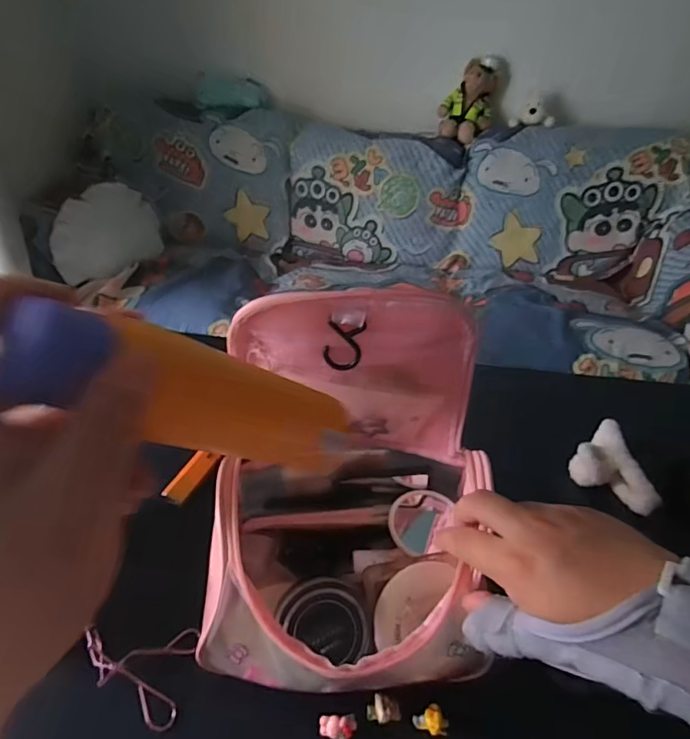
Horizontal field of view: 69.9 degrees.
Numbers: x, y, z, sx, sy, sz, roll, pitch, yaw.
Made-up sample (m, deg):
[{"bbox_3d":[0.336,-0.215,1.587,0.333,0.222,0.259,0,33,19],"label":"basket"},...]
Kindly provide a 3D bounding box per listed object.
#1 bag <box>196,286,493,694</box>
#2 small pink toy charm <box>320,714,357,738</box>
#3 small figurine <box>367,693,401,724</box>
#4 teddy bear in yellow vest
[{"bbox_3d":[0.000,0.085,0.352,0.195,0.228,0.193,5,38,5],"label":"bag"},{"bbox_3d":[-0.005,0.261,0.360,0.026,0.008,0.015,0,38,-1],"label":"small pink toy charm"},{"bbox_3d":[0.029,0.255,0.369,0.024,0.009,0.018,12,39,14],"label":"small figurine"},{"bbox_3d":[0.391,-0.857,1.581,0.179,0.222,0.138,11,39,13],"label":"teddy bear in yellow vest"}]

